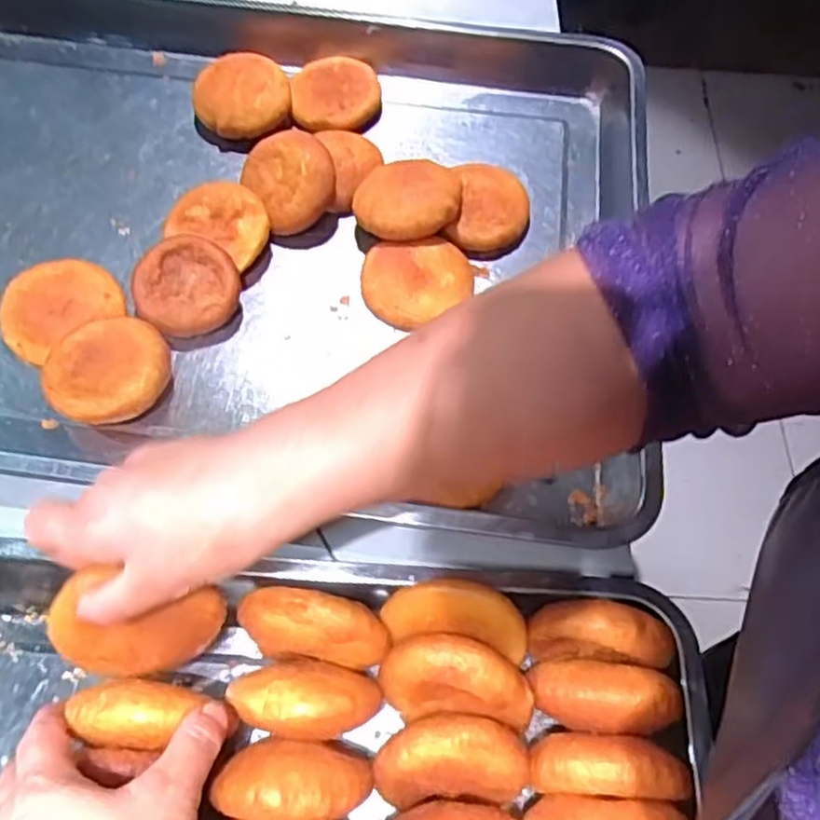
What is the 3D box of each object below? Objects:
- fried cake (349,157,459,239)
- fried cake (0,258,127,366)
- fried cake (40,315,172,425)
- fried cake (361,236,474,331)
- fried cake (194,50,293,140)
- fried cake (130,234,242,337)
[{"bbox_3d":[-0.003,-0.173,0.597,0.087,0.051,0.081,8,61,1],"label":"fried cake"},{"bbox_3d":[-0.263,-0.075,0.551,0.085,0.029,0.082,7,61,0],"label":"fried cake"},{"bbox_3d":[-0.218,-0.028,0.525,0.085,0.034,0.083,1,61,-3],"label":"fried cake"},{"bbox_3d":[0.006,-0.106,0.583,0.088,0.031,0.070,-1,62,-4],"label":"fried cake"},{"bbox_3d":[-0.153,-0.283,0.658,0.082,0.041,0.081,1,61,-3],"label":"fried cake"},{"bbox_3d":[-0.174,-0.097,0.556,0.076,0.015,0.079,0,77,-1],"label":"fried cake"}]

